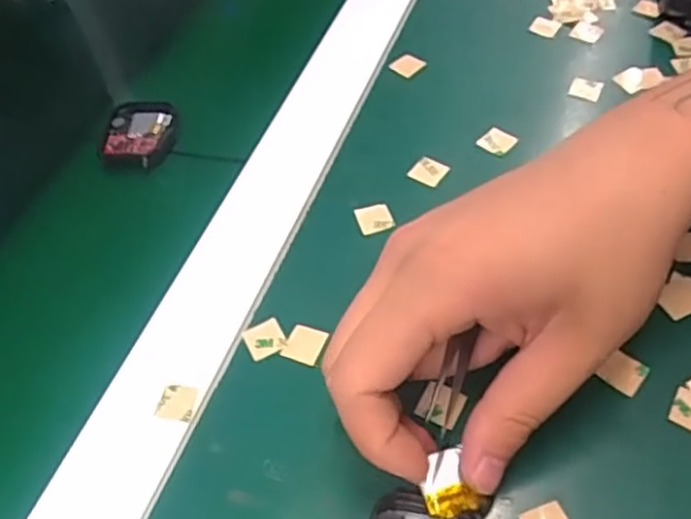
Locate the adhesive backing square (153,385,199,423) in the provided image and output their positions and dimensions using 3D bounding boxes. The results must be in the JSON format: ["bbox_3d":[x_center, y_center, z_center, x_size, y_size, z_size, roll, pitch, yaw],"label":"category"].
[{"bbox_3d":[-0.065,0.055,0.262,0.014,0.004,0.014,4,53,9],"label":"adhesive backing square"}]

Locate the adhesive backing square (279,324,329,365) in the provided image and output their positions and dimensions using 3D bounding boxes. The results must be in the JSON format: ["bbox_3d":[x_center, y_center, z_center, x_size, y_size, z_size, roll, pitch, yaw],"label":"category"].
[{"bbox_3d":[-0.017,0.034,0.274,0.016,0.004,0.015,13,61,16],"label":"adhesive backing square"}]

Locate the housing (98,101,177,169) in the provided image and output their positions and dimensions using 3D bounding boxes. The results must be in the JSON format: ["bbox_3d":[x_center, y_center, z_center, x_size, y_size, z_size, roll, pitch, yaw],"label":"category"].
[{"bbox_3d":[-0.110,-0.066,0.365,0.039,0.010,0.042,-4,52,3],"label":"housing"}]

